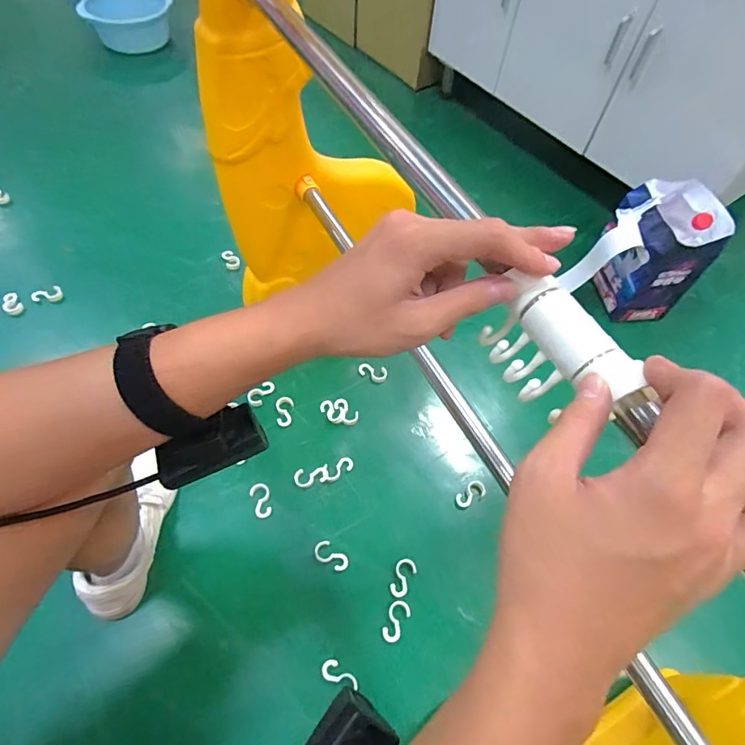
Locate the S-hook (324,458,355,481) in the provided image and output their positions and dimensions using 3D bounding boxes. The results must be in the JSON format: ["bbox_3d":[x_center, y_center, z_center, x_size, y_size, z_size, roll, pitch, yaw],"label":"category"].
[{"bbox_3d":[-0.060,0.173,0.860,0.059,0.004,0.030,-15,70,-20],"label":"S-hook"}]

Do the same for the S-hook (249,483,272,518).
[{"bbox_3d":[-0.190,0.218,0.825,0.033,0.004,0.059,-16,60,-13],"label":"S-hook"}]

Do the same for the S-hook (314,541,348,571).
[{"bbox_3d":[-0.068,0.302,0.787,0.059,0.007,0.032,36,63,18],"label":"S-hook"}]

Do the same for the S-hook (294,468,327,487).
[{"bbox_3d":[-0.109,0.185,0.846,0.056,0.004,0.031,-2,68,-4],"label":"S-hook"}]

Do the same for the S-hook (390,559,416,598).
[{"bbox_3d":[0.048,0.330,0.774,0.032,0.004,0.057,26,60,13],"label":"S-hook"}]

